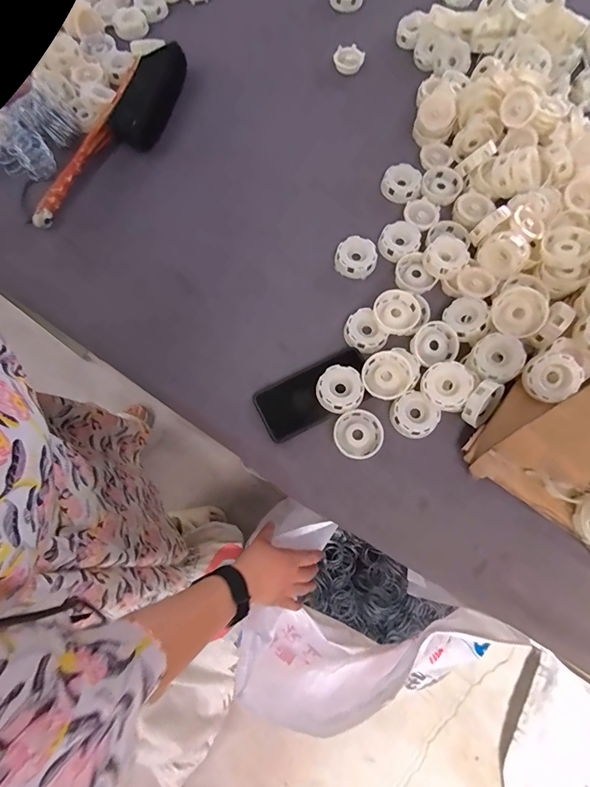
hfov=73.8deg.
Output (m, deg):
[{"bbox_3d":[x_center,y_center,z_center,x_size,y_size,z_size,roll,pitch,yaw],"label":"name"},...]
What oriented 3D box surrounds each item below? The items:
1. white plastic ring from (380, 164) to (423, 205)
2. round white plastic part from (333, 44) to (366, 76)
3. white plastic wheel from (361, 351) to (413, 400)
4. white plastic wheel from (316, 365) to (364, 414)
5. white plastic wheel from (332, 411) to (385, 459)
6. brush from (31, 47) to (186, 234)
[{"bbox_3d":[0.170,-0.334,0.623,0.061,0.023,0.058,-1,69,2],"label":"white plastic ring"},{"bbox_3d":[0.098,-0.608,0.716,0.055,0.024,0.055,-1,69,2],"label":"round white plastic part"},{"bbox_3d":[0.119,-0.022,0.516,0.062,0.021,0.061,-1,69,2],"label":"white plastic wheel"},{"bbox_3d":[0.060,-0.003,0.516,0.058,0.029,0.058,-1,69,2],"label":"white plastic wheel"},{"bbox_3d":[0.083,0.053,0.507,0.063,0.019,0.059,-1,69,2],"label":"white plastic wheel"},{"bbox_3d":[-0.293,-0.429,0.649,0.129,0.047,0.390,16,71,8],"label":"brush"}]

